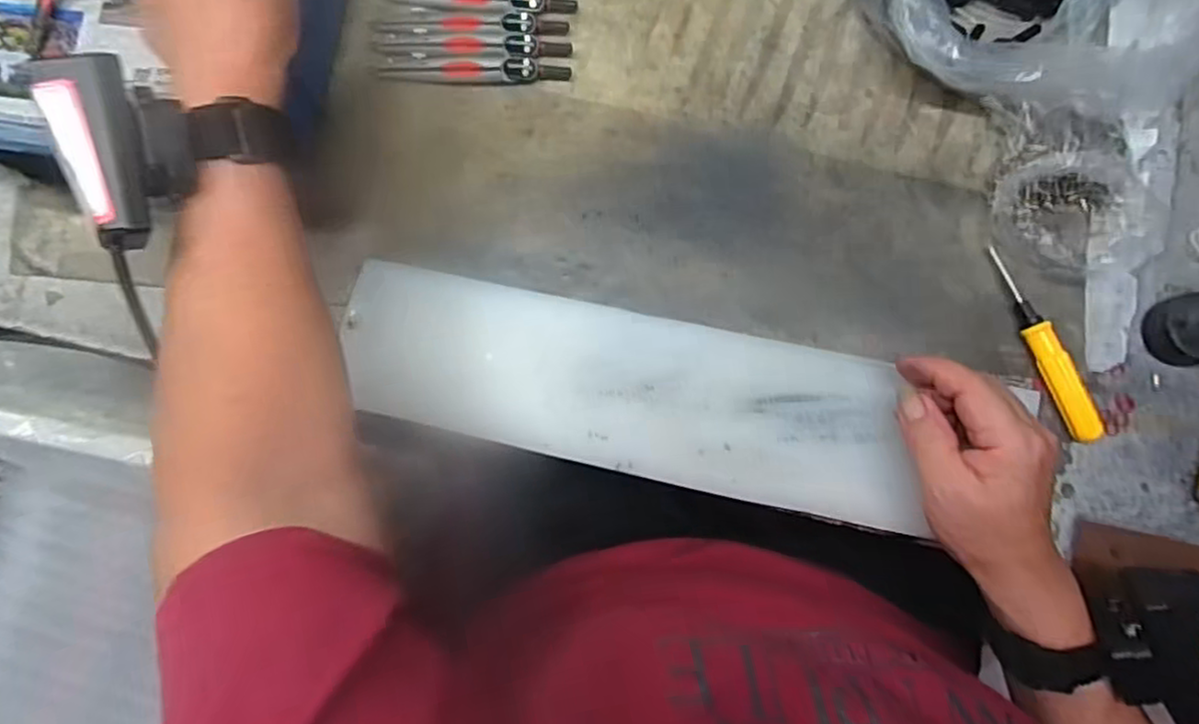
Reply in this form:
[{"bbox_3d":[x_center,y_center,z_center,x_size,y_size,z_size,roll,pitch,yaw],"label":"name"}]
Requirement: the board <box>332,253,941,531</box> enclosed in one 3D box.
[{"bbox_3d":[0.013,0.016,0.404,0.334,0.012,0.090,12,78,4],"label":"board"}]

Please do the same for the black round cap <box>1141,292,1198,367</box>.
[{"bbox_3d":[0.326,-0.018,0.381,0.043,0.018,0.039,-17,83,2],"label":"black round cap"}]

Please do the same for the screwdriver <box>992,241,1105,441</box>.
[{"bbox_3d":[0.249,-0.010,0.388,0.012,0.018,0.115,-22,83,2],"label":"screwdriver"}]

